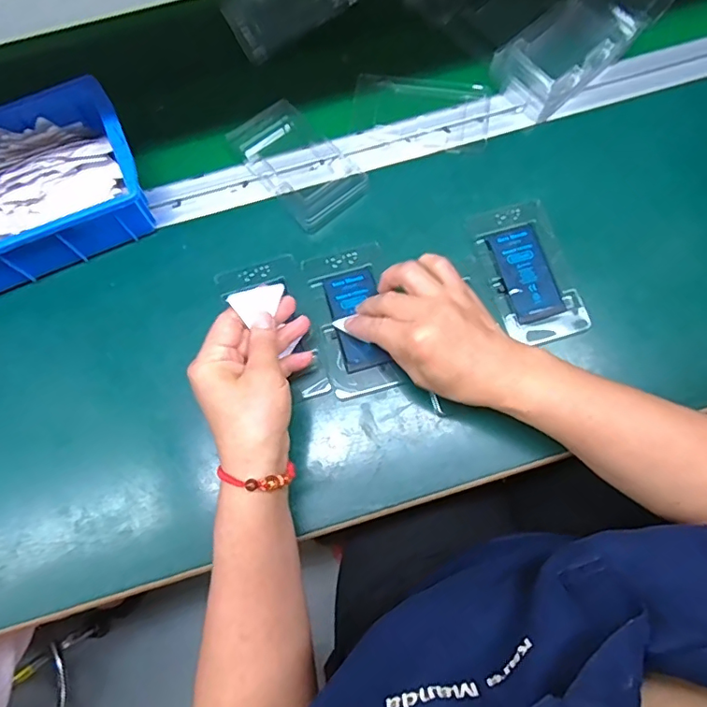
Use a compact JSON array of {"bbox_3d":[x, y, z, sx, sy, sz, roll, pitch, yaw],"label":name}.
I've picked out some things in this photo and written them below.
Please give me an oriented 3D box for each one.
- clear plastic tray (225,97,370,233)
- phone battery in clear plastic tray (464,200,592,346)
[{"bbox_3d":[-0.052,-0.179,0.493,0.076,0.017,0.132,-39,79,-8],"label":"clear plastic tray"},{"bbox_3d":[0.153,-0.071,0.461,0.072,0.004,0.127,-18,77,-3],"label":"phone battery in clear plastic tray"}]

